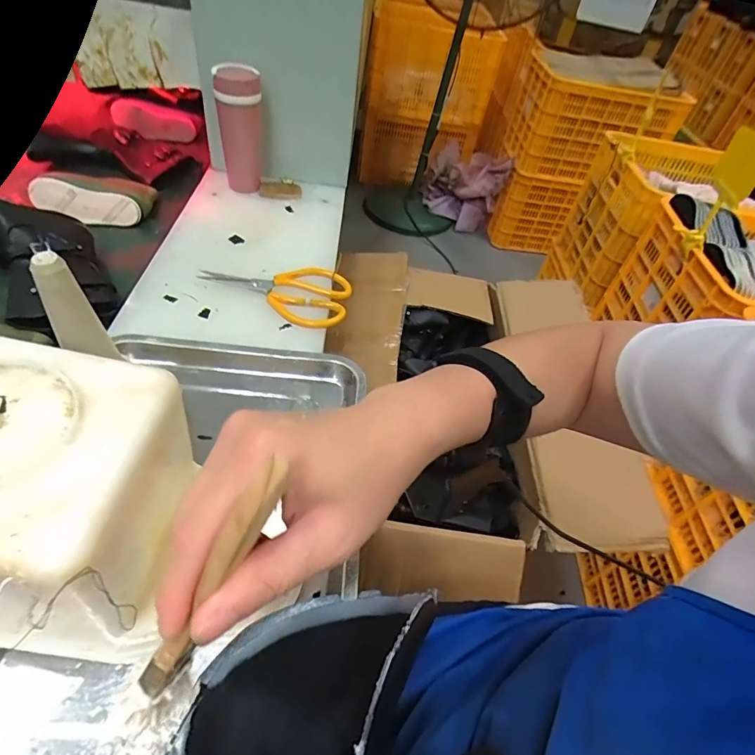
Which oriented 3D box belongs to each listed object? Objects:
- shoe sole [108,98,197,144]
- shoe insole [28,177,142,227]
[{"bbox_3d":[-0.455,-0.517,0.933,0.160,0.063,0.021,12,41,-13],"label":"shoe sole"},{"bbox_3d":[-0.451,-0.268,0.708,0.155,0.051,0.015,10,20,-15],"label":"shoe insole"}]

